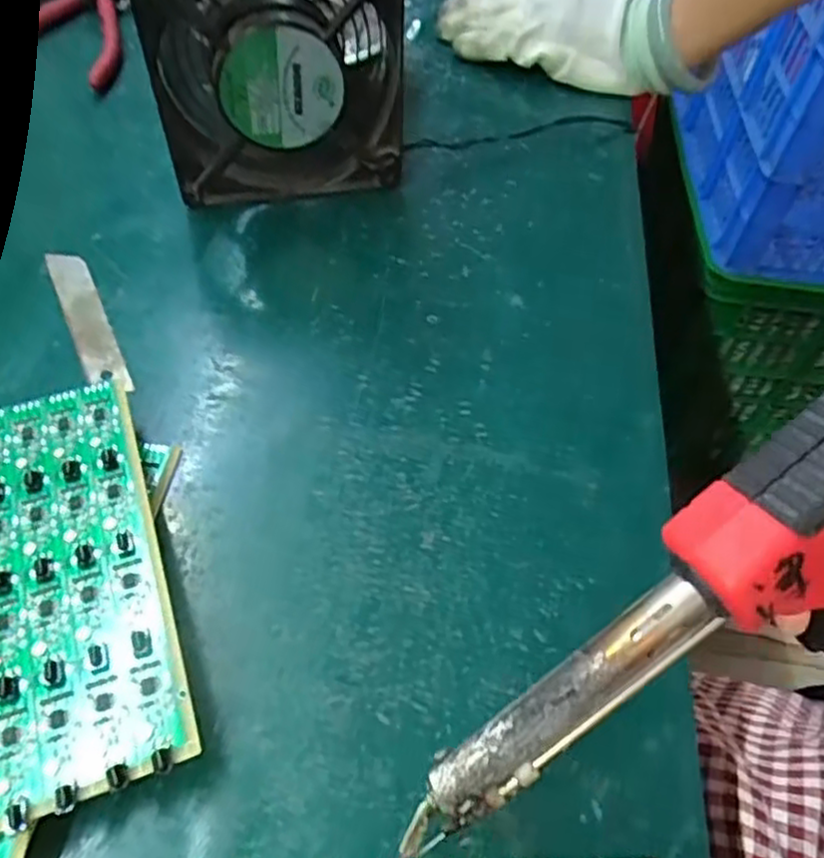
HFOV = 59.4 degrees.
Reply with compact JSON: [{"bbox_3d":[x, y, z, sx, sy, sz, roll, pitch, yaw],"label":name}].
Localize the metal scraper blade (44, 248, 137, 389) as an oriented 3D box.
[{"bbox_3d":[-0.153,-0.053,0.339,0.018,0.004,0.096,-23,57,-18],"label":"metal scraper blade"}]

